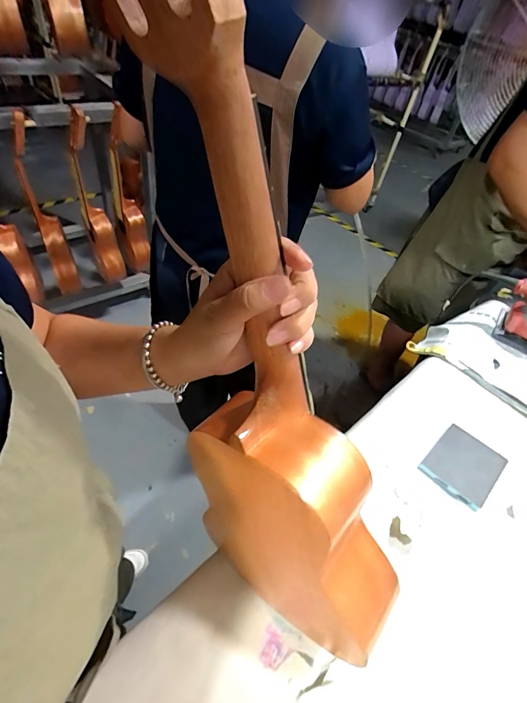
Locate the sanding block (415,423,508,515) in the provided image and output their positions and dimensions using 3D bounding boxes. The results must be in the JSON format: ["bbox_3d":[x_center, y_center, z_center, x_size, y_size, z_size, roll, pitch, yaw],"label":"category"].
[{"bbox_3d":[0.318,0.181,0.601,0.122,0.012,0.097,-32,61,-34],"label":"sanding block"}]

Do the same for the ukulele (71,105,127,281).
[{"bbox_3d":[-0.589,-0.511,1.334,0.108,0.564,0.163,-9,50,-20],"label":"ukulele"}]

